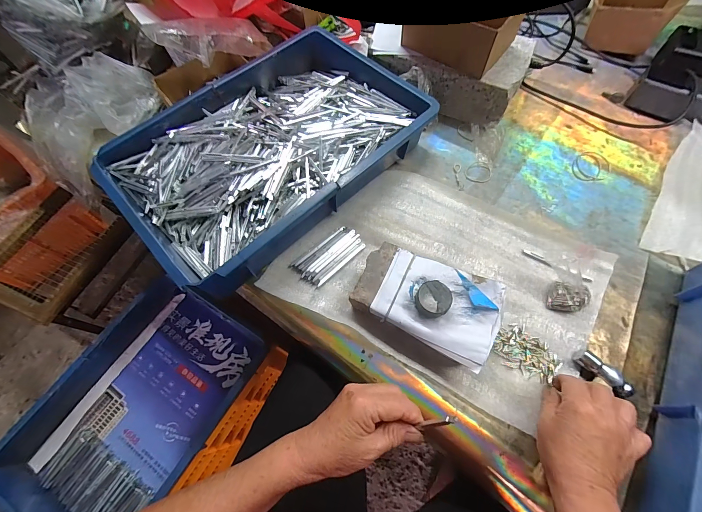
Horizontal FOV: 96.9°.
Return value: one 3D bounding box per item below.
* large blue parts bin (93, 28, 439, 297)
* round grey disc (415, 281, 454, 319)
[{"bbox_3d":[-0.115,-0.160,0.464,0.284,0.069,0.421,41,72,19],"label":"large blue parts bin"},{"bbox_3d":[0.094,0.049,0.354,0.038,0.020,0.038,-1,64,2],"label":"round grey disc"}]

